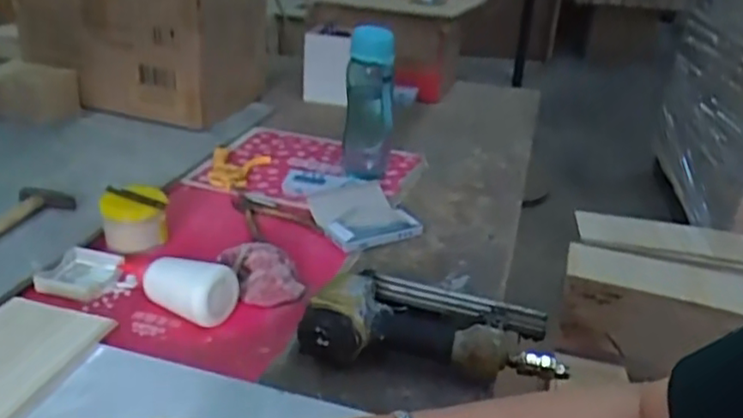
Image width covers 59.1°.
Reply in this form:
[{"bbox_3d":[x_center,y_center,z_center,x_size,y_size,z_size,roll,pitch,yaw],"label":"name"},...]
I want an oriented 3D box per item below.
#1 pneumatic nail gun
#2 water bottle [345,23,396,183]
[{"bbox_3d":[0.062,0.111,0.682,0.242,0.057,0.157,8,26,4],"label":"pneumatic nail gun"},{"bbox_3d":[-0.002,-0.173,1.037,0.077,0.231,0.090,6,26,-2],"label":"water bottle"}]

